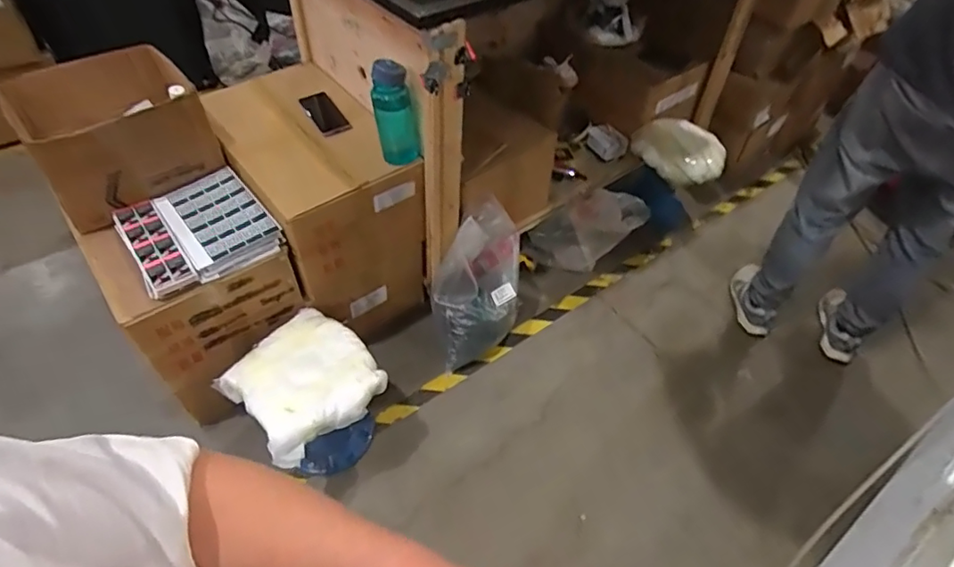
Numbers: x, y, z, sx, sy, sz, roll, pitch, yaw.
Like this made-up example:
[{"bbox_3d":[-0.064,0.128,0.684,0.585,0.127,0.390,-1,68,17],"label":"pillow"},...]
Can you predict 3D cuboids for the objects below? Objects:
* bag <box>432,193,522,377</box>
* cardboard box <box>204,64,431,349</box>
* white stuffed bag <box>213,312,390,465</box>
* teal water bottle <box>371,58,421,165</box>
[{"bbox_3d":[-0.003,0.016,1.498,0.236,0.351,0.301,1,49,-2],"label":"bag"},{"bbox_3d":[-0.440,-0.217,1.534,0.354,0.519,0.599,-26,55,-24],"label":"cardboard box"},{"bbox_3d":[-0.369,0.198,1.169,0.279,0.074,0.297,-34,58,-28],"label":"white stuffed bag"},{"bbox_3d":[-0.179,-0.365,1.226,0.092,0.239,0.069,-2,49,-5],"label":"teal water bottle"}]

